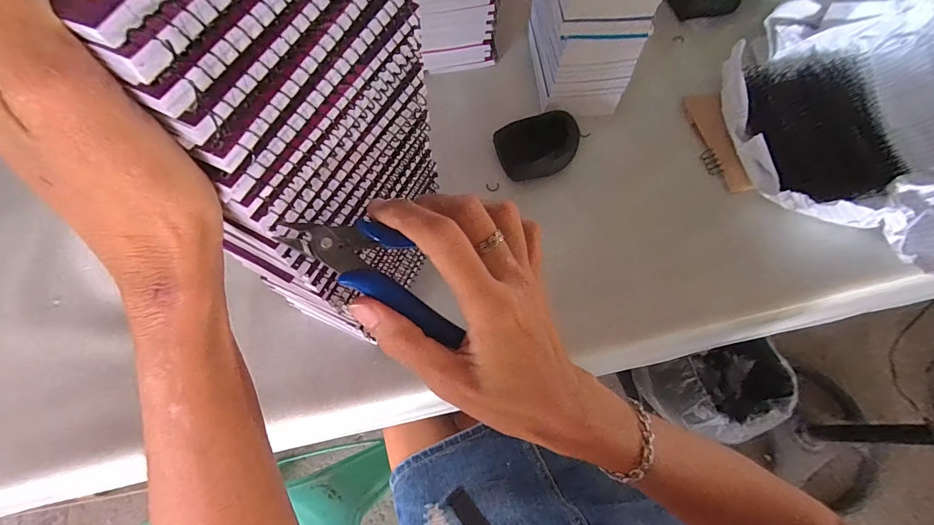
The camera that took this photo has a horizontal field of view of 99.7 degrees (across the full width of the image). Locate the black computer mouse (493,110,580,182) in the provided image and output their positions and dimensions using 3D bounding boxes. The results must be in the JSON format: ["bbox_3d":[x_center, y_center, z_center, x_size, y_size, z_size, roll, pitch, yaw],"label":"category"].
[{"bbox_3d":[0.077,-0.123,0.416,0.088,0.029,0.059,-14,70,-5],"label":"black computer mouse"}]

